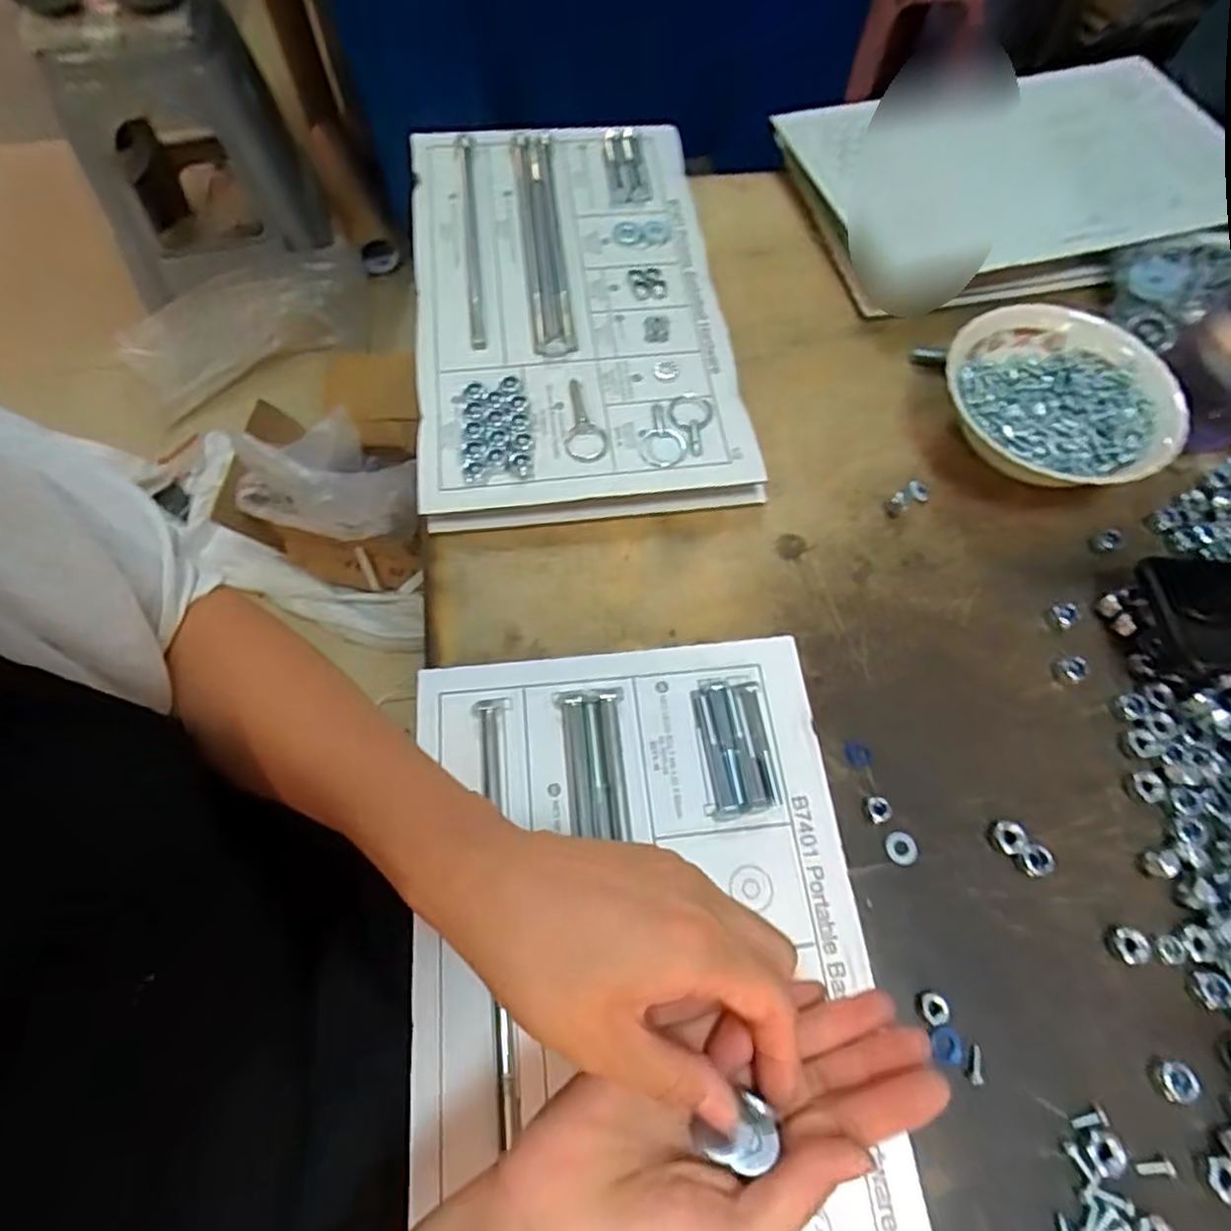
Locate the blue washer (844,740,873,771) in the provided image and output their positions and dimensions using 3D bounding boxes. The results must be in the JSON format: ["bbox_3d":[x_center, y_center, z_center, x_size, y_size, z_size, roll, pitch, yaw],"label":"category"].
[{"bbox_3d":[0.139,0.079,0.399,0.016,0.004,0.016,-10,65,-6],"label":"blue washer"}]

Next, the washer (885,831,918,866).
[{"bbox_3d":[0.154,0.124,0.375,0.016,0.004,0.018,-6,65,-4],"label":"washer"}]

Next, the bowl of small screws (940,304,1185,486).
[{"bbox_3d":[0.295,-0.142,0.478,0.143,0.057,0.137,1,64,-1],"label":"bowl of small screws"}]

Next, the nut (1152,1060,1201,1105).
[{"bbox_3d":[0.263,0.220,0.329,0.014,0.012,0.016,-7,65,-5],"label":"nut"}]

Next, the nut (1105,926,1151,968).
[{"bbox_3d":[0.260,0.167,0.354,0.017,0.008,0.018,1,64,-1],"label":"nut"}]

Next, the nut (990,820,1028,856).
[{"bbox_3d":[0.211,0.119,0.376,0.017,0.007,0.017,1,64,-1],"label":"nut"}]

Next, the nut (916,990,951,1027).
[{"bbox_3d":[0.155,0.191,0.341,0.013,0.007,0.015,0,64,-1],"label":"nut"}]

